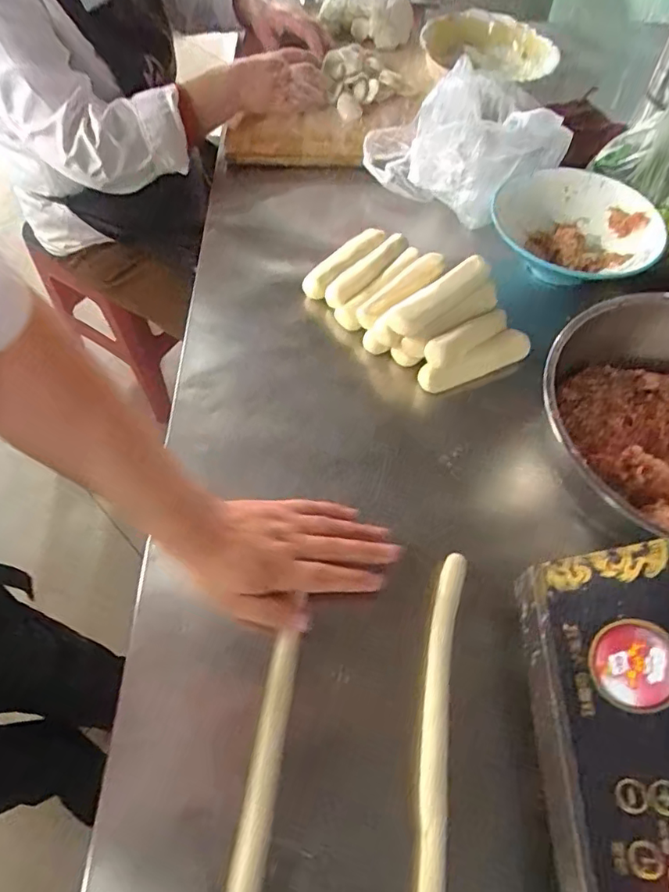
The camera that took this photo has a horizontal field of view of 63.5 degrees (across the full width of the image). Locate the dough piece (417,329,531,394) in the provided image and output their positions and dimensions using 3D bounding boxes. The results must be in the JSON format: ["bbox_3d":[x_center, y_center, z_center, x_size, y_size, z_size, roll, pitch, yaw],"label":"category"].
[{"bbox_3d":[0.151,-0.091,0.573,0.123,0.034,0.029,-23,62,-13],"label":"dough piece"}]

